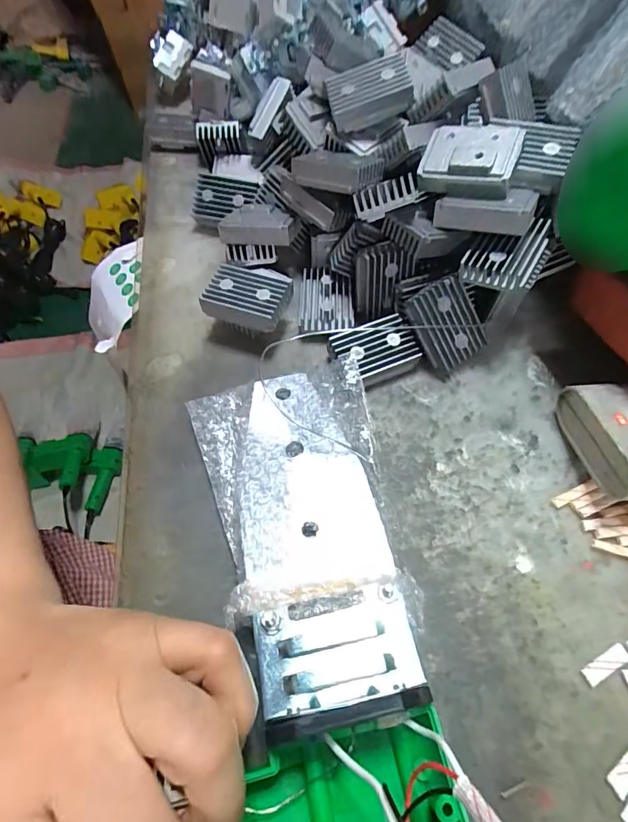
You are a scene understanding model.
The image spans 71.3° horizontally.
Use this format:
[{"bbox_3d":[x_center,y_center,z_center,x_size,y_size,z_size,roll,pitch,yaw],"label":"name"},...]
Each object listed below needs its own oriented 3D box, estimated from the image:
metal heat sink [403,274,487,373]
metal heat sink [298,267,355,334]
[{"bbox_3d":[0.074,-0.047,0.243,0.032,0.047,0.012,-30,19,3],"label":"metal heat sink"},{"bbox_3d":[0.008,-0.070,0.273,0.033,0.016,0.048,-1,60,2],"label":"metal heat sink"}]

